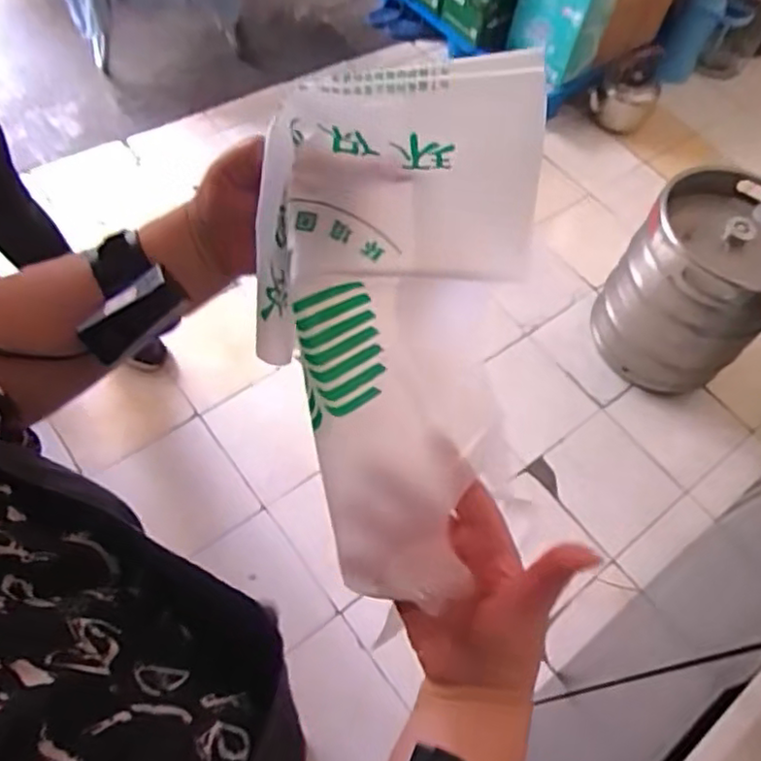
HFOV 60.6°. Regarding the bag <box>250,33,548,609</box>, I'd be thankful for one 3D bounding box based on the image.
[{"bbox_3d":[0.006,-0.029,0.387,0.154,0.074,0.290,1,100,-4],"label":"bag"}]

